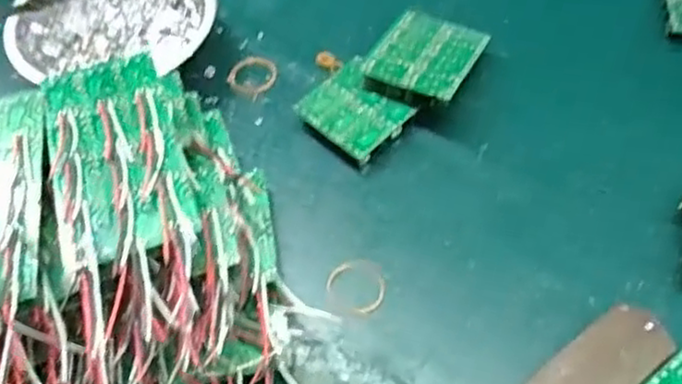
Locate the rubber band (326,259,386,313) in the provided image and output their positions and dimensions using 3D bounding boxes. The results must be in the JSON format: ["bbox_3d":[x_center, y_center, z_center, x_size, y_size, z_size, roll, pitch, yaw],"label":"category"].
[{"bbox_3d":[0.008,0.049,0.385,0.030,0.004,0.031,-1,57,2],"label":"rubber band"}]

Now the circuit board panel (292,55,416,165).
[{"bbox_3d":[0.009,-0.046,0.438,0.051,0.015,0.056,-41,66,-19],"label":"circuit board panel"}]

